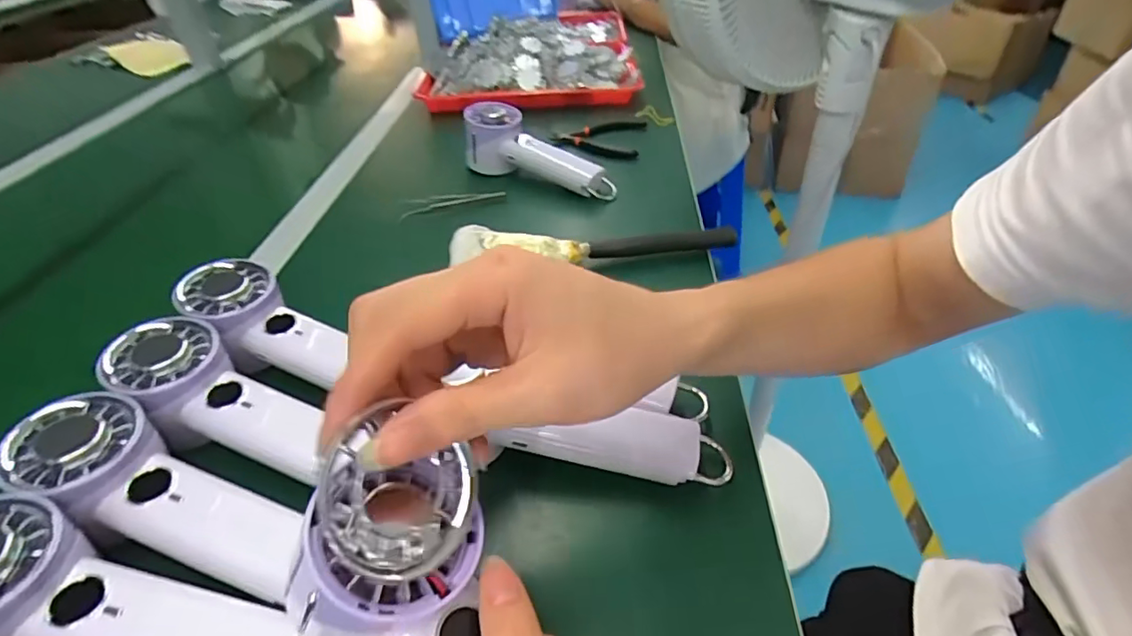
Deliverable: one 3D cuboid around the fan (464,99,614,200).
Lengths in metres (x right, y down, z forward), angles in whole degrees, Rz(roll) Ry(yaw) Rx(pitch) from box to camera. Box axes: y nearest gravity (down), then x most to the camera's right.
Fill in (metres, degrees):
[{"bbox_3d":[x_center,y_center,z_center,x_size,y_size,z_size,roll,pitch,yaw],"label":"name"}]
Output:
[{"bbox_3d":[-0.029,-0.178,0.626,0.187,0.067,0.055,27,48,15],"label":"fan"}]

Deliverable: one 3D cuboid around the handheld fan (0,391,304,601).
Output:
[{"bbox_3d":[-0.209,0.094,0.295,0.162,0.035,0.056,27,46,5],"label":"handheld fan"}]

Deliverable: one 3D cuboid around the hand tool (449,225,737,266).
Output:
[{"bbox_3d":[0.029,-0.066,0.485,0.246,0.036,0.055,-3,40,1],"label":"hand tool"}]

